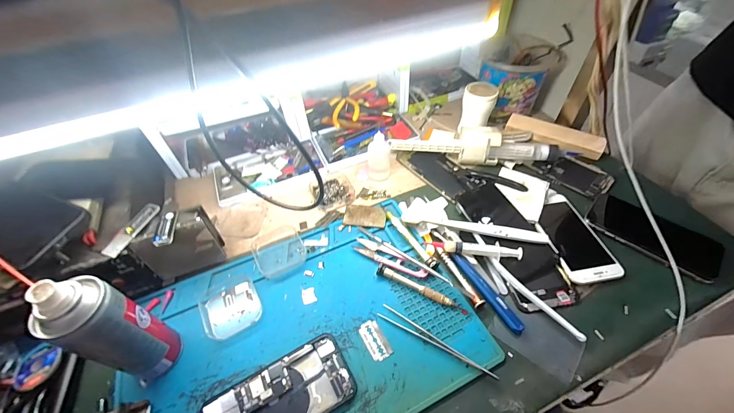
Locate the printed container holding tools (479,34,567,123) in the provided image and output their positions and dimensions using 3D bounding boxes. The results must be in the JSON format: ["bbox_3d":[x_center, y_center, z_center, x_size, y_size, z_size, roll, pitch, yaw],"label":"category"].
[{"bbox_3d":[0.272,-0.234,0.570,0.133,0.106,0.120,19,53,18],"label":"printed container holding tools"}]

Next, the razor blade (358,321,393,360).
[{"bbox_3d":[0.009,0.145,0.338,0.023,0.004,0.042,-25,53,-17],"label":"razor blade"}]

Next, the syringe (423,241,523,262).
[{"bbox_3d":[0.135,0.054,0.394,0.114,0.015,0.020,10,51,11],"label":"syringe"}]

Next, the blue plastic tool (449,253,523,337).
[{"bbox_3d":[0.140,0.099,0.367,0.016,0.010,0.111,-24,53,-16],"label":"blue plastic tool"}]

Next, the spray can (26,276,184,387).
[{"bbox_3d":[-0.223,0.111,0.277,0.049,0.148,0.054,10,51,11],"label":"spray can"}]

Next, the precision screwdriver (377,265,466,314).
[{"bbox_3d":[0.064,0.095,0.367,0.110,0.014,0.016,21,54,19],"label":"precision screwdriver"}]

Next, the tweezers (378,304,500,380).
[{"bbox_3d":[0.073,0.144,0.333,0.133,0.008,0.016,25,55,22],"label":"tweezers"}]

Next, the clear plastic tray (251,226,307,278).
[{"bbox_3d":[-0.120,0.058,0.418,0.062,0.011,0.069,-26,53,-18],"label":"clear plastic tray"}]

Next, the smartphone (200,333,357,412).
[{"bbox_3d":[-0.085,0.188,0.300,0.141,0.009,0.068,-26,53,-18],"label":"smartphone"}]

